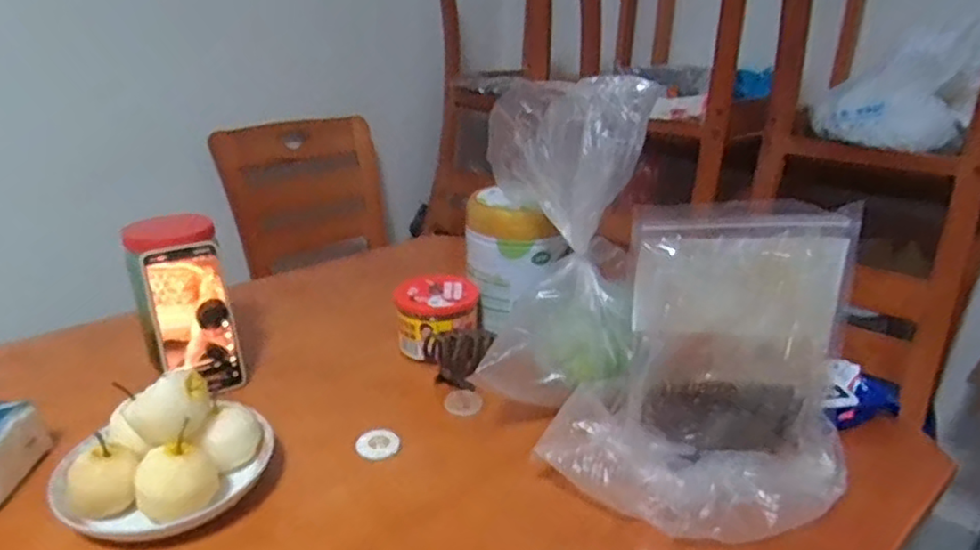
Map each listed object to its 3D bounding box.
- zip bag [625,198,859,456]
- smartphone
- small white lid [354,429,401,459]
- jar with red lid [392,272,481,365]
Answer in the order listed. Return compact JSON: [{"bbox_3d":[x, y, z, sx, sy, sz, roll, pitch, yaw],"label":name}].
[{"bbox_3d":[0.217,0.045,0.570,0.177,0.218,0.035,2,9,8],"label":"zip bag"},{"bbox_3d":[-0.317,0.049,0.691,0.078,0.163,0.008,-18,14,-29],"label":"smartphone"},{"bbox_3d":[-0.108,0.165,0.624,0.042,0.010,0.035,-6,22,-16],"label":"small white lid"},{"bbox_3d":[-0.065,0.053,0.801,0.102,0.078,0.105,1,21,0],"label":"jar with red lid"}]

